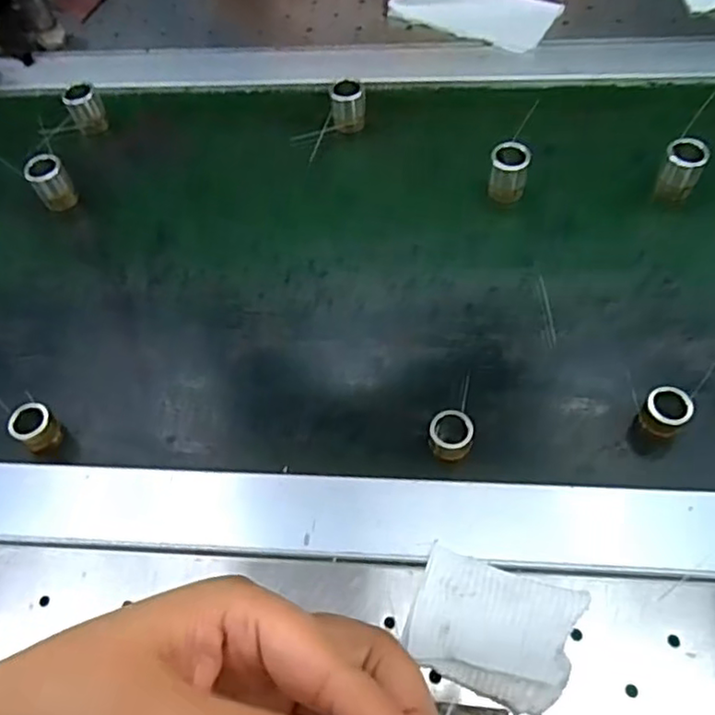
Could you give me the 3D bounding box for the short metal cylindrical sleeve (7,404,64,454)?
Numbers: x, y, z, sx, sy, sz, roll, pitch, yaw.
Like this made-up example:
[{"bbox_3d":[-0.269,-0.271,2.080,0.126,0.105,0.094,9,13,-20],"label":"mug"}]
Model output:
[{"bbox_3d":[-0.169,0.037,0.337,0.019,0.018,0.020,-2,59,3],"label":"short metal cylindrical sleeve"}]

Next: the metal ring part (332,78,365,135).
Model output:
[{"bbox_3d":[-0.006,-0.173,0.441,0.021,0.034,0.017,-3,59,3],"label":"metal ring part"}]

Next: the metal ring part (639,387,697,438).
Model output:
[{"bbox_3d":[0.149,0.029,0.313,0.023,0.023,0.020,-40,64,-18],"label":"metal ring part"}]

